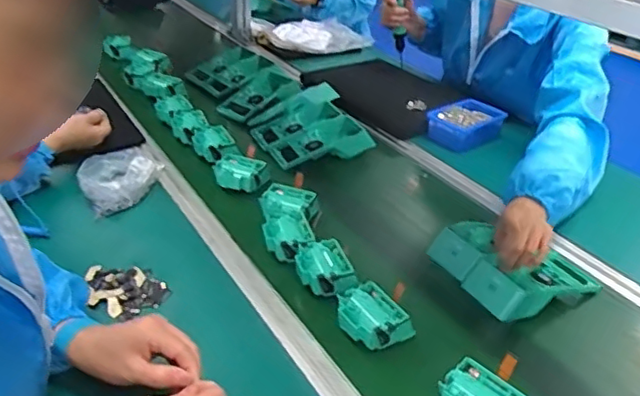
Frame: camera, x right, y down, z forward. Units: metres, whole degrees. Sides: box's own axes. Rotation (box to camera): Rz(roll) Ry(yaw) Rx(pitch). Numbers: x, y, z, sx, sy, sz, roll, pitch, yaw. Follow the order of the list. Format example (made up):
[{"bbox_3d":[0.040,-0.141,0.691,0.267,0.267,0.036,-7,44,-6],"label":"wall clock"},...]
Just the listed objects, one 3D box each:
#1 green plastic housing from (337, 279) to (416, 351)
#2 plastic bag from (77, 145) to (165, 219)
[{"bbox_3d":[0.060,0.144,0.714,0.074,0.046,0.084,-24,39,-32],"label":"green plastic housing"},{"bbox_3d":[-0.332,-0.039,0.989,0.126,0.049,0.164,-16,35,-23],"label":"plastic bag"}]

